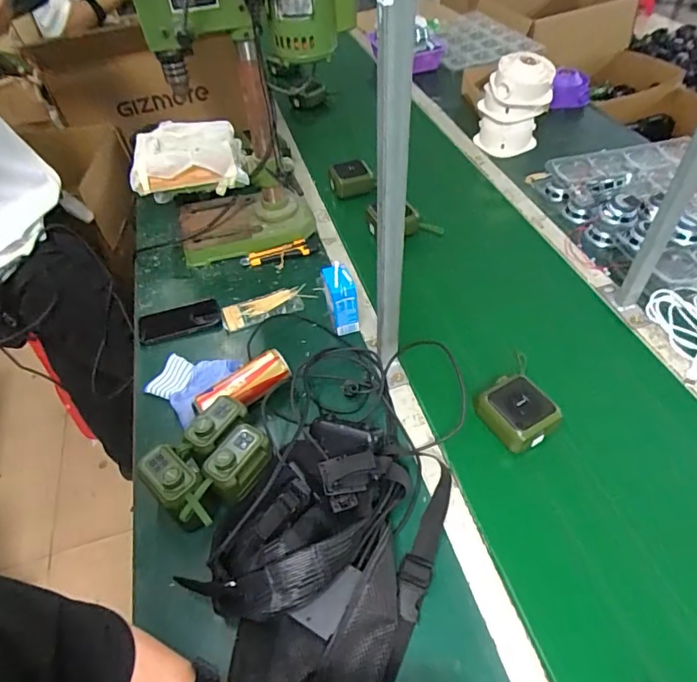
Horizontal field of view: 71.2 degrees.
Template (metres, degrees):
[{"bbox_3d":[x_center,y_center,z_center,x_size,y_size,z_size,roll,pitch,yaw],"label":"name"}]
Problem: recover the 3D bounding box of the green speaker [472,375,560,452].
[{"bbox_3d":[0.240,0.100,0.696,0.089,0.040,0.096,-26,51,-17],"label":"green speaker"}]

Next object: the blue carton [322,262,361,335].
[{"bbox_3d":[-0.012,-0.070,0.840,0.051,0.115,0.058,-10,49,-4],"label":"blue carton"}]

